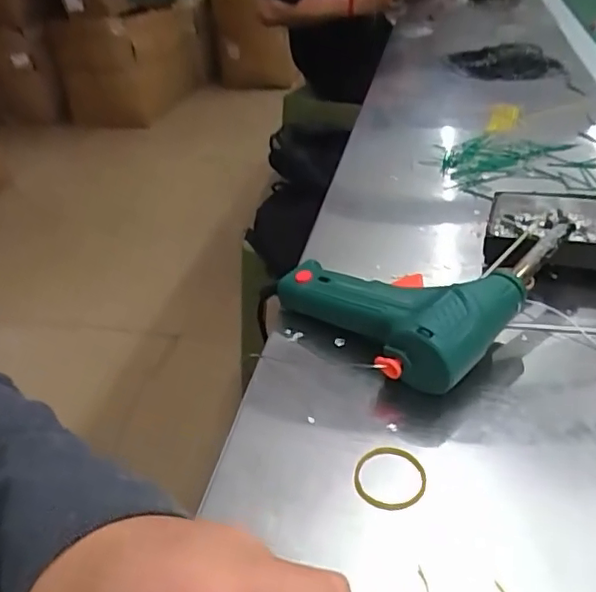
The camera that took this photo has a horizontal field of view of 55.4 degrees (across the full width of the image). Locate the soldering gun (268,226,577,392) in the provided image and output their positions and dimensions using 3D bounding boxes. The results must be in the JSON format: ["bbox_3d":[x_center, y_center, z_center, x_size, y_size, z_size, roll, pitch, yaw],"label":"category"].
[{"bbox_3d":[0.089,-0.014,0.384,0.174,0.045,0.143,-30,43,-30],"label":"soldering gun"}]

